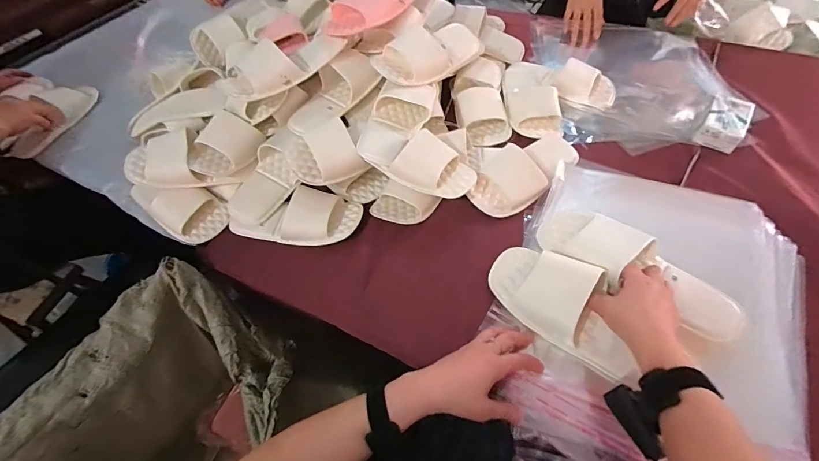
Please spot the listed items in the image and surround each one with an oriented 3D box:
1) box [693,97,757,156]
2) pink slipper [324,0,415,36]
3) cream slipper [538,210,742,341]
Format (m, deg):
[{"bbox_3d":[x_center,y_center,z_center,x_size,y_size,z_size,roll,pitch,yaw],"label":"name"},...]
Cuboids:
[{"bbox_3d":[0.581,-0.197,0.708,0.066,0.043,0.126,30,61,23],"label":"box"},{"bbox_3d":[-0.061,-0.430,0.696,0.096,0.057,0.218,23,59,20],"label":"pink slipper"},{"bbox_3d":[0.323,0.049,0.548,0.273,0.059,0.099,33,63,20],"label":"cream slipper"}]

